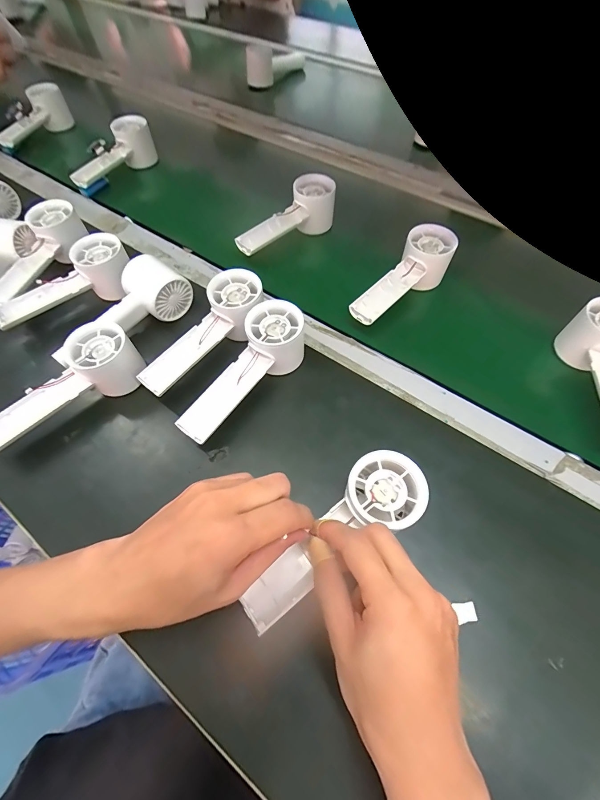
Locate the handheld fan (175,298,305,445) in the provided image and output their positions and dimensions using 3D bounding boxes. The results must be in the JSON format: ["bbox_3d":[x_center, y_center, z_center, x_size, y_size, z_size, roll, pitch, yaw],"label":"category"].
[{"bbox_3d":[-0.055,-0.027,0.340,0.052,0.047,0.161,38,81,20],"label":"handheld fan"}]

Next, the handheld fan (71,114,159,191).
[{"bbox_3d":[-0.310,-0.397,0.543,0.055,0.057,0.149,33,68,18],"label":"handheld fan"}]

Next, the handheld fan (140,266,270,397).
[{"bbox_3d":[-0.102,-0.071,0.358,0.159,0.059,0.063,-40,68,-17],"label":"handheld fan"}]

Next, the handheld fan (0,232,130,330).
[{"bbox_3d":[-0.275,-0.133,0.394,0.155,0.057,0.054,-33,66,-14],"label":"handheld fan"}]

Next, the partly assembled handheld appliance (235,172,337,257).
[{"bbox_3d":[-0.022,-0.247,0.457,0.154,0.052,0.058,-36,66,-16],"label":"partly assembled handheld appliance"}]

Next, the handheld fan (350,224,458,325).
[{"bbox_3d":[0.123,-0.143,0.398,0.056,0.050,0.158,37,69,19],"label":"handheld fan"}]

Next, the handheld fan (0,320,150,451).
[{"bbox_3d":[-0.233,-0.011,0.329,0.158,0.057,0.066,-31,65,-14],"label":"handheld fan"}]

